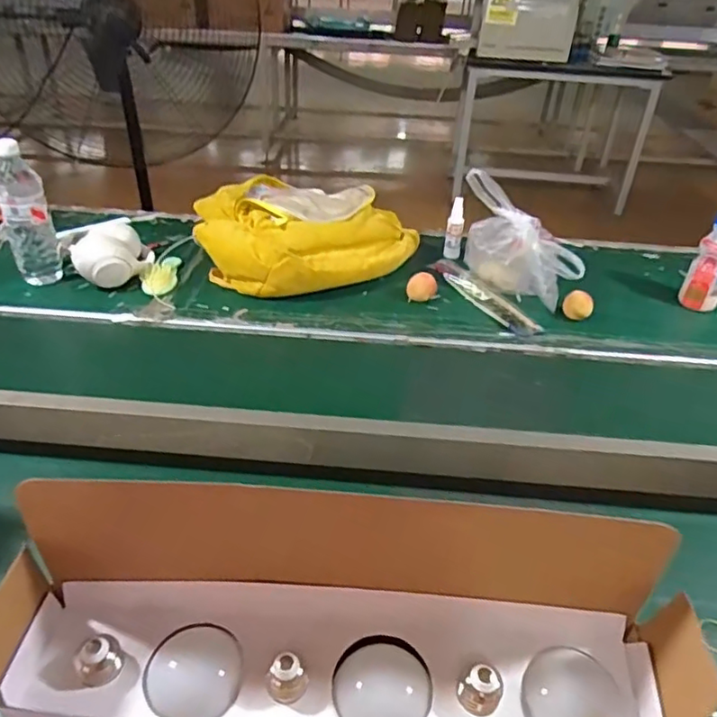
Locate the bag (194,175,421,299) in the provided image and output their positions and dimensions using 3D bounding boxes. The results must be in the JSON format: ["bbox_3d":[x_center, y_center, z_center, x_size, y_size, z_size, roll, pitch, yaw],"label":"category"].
[{"bbox_3d":[-0.108,-0.248,1.106,0.383,0.105,0.379,-11,39,-19],"label":"bag"}]

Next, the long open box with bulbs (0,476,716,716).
[{"bbox_3d":[-0.009,0.211,0.385,0.382,0.199,0.118,6,35,4],"label":"long open box with bulbs"}]

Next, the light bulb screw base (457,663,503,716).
[{"bbox_3d":[0.072,0.193,0.342,0.024,0.024,0.018,-8,38,-16],"label":"light bulb screw base"}]

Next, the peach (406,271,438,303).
[{"bbox_3d":[0.106,-0.114,0.983,0.046,0.042,0.048,13,37,13],"label":"peach"}]

